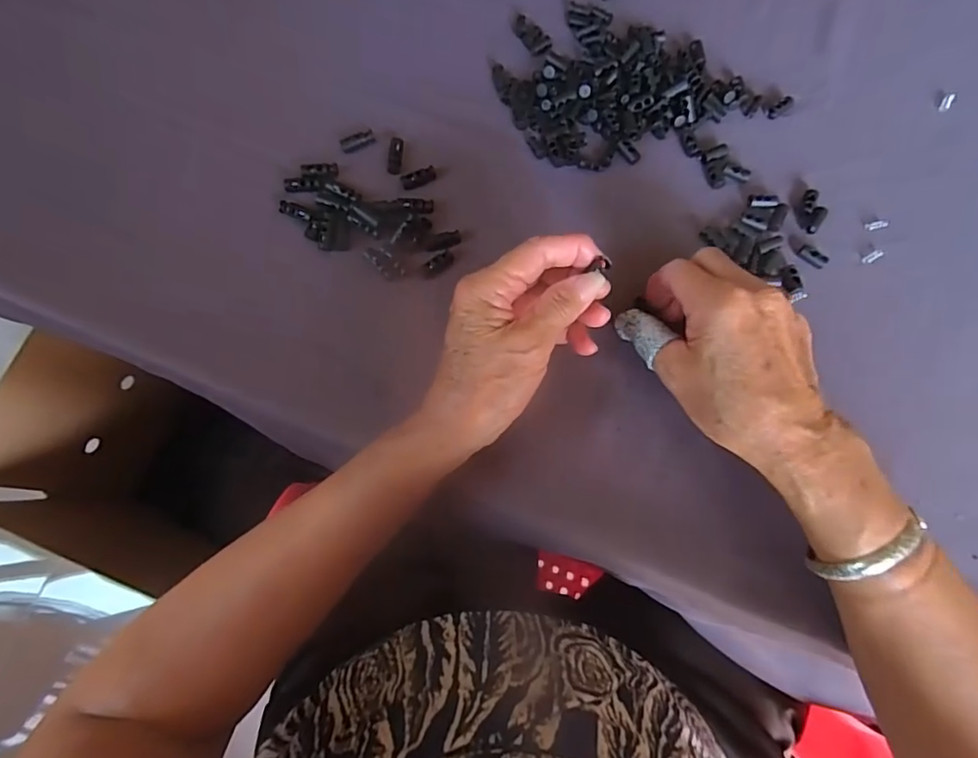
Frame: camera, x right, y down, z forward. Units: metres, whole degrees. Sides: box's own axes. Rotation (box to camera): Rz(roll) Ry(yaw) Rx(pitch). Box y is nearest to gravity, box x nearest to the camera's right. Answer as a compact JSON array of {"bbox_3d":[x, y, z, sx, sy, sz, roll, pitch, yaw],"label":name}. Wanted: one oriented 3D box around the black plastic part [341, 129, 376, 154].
[{"bbox_3d":[-0.093,-0.168,0.368,0.024,0.004,0.010,-25,78,-7],"label":"black plastic part"}]

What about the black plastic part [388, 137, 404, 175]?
[{"bbox_3d":[-0.065,-0.156,0.365,0.009,0.005,0.027,5,76,0],"label":"black plastic part"}]

